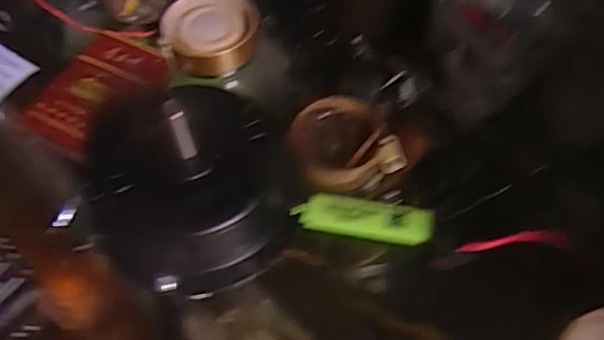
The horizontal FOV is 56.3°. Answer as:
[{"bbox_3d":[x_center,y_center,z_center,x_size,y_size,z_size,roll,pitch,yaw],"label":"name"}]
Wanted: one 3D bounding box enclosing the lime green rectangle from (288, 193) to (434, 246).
[{"bbox_3d":[0.035,0.027,0.318,0.075,0.014,0.019,7,57,7],"label":"lime green rectangle"}]

